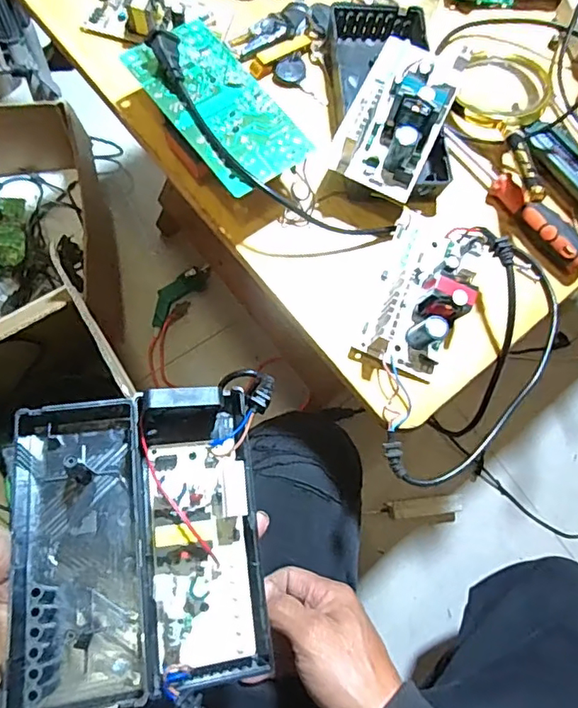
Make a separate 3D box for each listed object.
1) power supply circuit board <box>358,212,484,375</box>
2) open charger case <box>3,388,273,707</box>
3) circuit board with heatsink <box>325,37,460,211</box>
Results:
[{"bbox_3d":[0.103,-0.051,0.400,0.069,0.037,0.125,21,73,2],"label":"power supply circuit board"},{"bbox_3d":[-0.096,0.114,0.329,0.154,0.055,0.180,-5,74,-1],"label":"open charger case"},{"bbox_3d":[0.088,-0.196,0.409,0.073,0.046,0.142,25,74,3],"label":"circuit board with heatsink"}]

